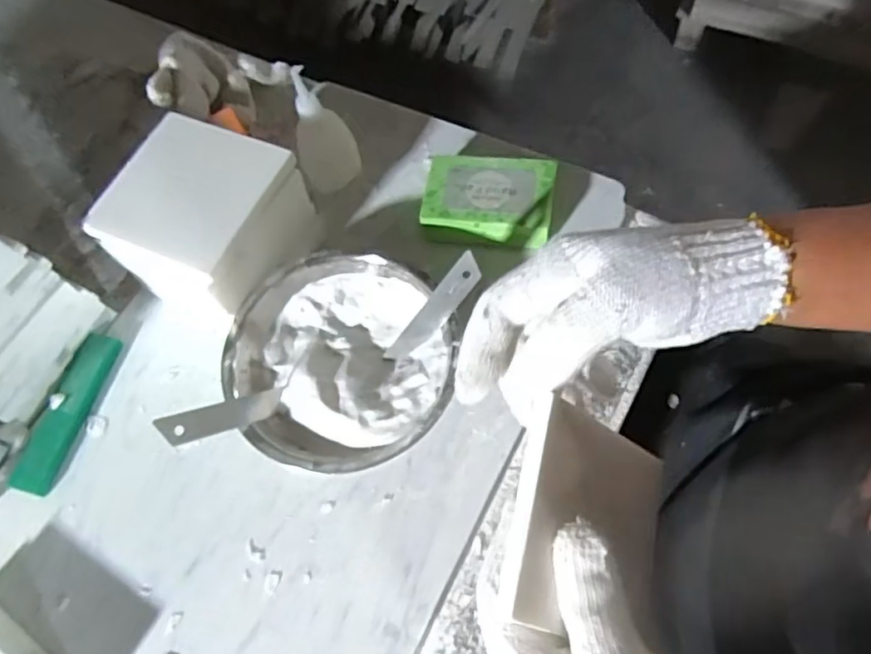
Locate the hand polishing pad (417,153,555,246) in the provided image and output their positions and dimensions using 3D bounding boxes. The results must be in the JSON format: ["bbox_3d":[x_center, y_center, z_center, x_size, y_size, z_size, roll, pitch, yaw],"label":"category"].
[{"bbox_3d":[0.038,-0.096,0.452,0.093,0.027,0.060,8,64,8],"label":"hand polishing pad"}]

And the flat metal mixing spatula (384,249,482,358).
[{"bbox_3d":[-0.001,-0.009,0.387,0.018,0.088,0.004,37,25,-4],"label":"flat metal mixing spatula"}]

